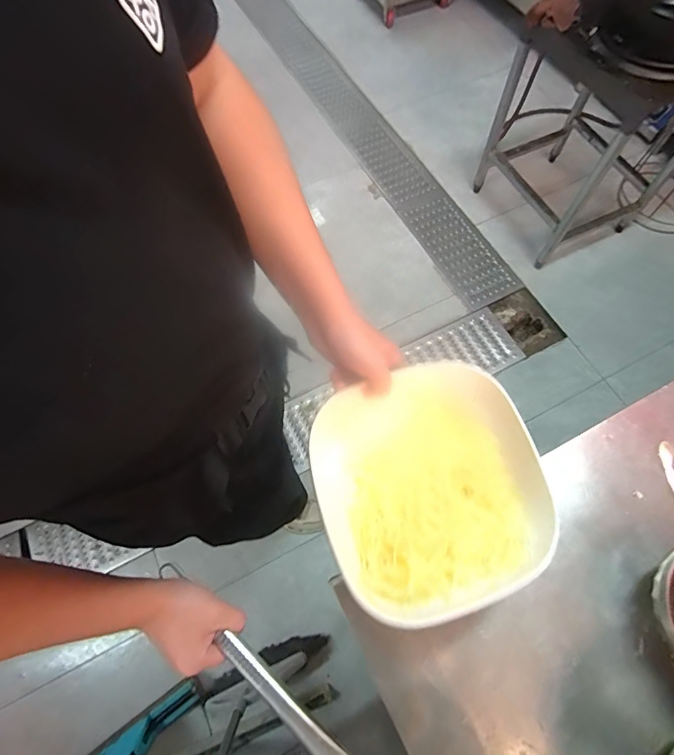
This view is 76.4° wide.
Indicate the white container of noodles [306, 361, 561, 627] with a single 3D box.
[{"bbox_3d":[0.101,0.115,0.486,0.242,0.082,0.253,-18,67,-7],"label":"white container of noodles"}]

